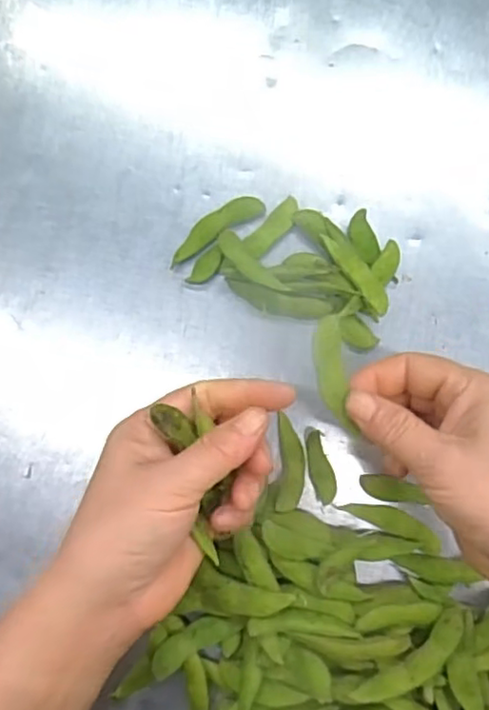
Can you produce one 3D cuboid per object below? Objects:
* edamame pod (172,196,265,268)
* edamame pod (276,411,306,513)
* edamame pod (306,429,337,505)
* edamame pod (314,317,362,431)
[{"bbox_3d":[-0.018,-0.077,0.391,0.063,0.008,0.016,-32,86,-1],"label":"edamame pod"},{"bbox_3d":[0.027,0.063,0.375,0.016,0.008,0.055,0,69,1],"label":"edamame pod"},{"bbox_3d":[0.044,0.065,0.374,0.014,0.008,0.041,-15,86,0],"label":"edamame pod"},{"bbox_3d":[0.042,0.010,0.305,0.015,0.005,0.056,-9,97,0],"label":"edamame pod"}]

